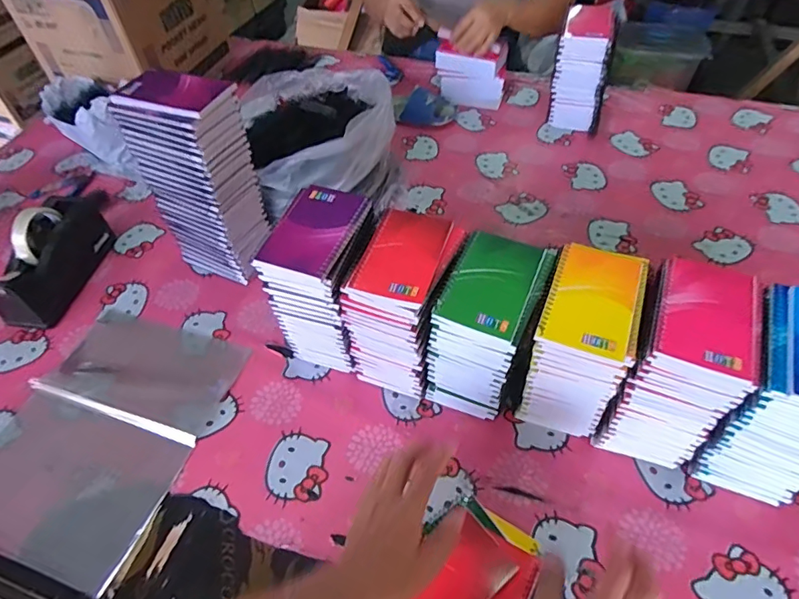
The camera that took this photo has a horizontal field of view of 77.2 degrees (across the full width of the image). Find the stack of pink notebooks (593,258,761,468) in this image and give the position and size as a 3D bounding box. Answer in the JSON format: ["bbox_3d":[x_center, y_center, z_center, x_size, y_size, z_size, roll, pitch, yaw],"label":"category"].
[{"bbox_3d":[0.297,0.080,0.552,0.098,0.209,0.130,18,53,17],"label":"stack of pink notebooks"}]

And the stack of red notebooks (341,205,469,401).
[{"bbox_3d":[0.008,0.015,0.617,0.096,0.210,0.132,21,54,19],"label":"stack of red notebooks"}]

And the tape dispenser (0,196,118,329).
[{"bbox_3d":[-0.540,-0.070,0.776,0.069,0.115,0.219,5,50,7],"label":"tape dispenser"}]

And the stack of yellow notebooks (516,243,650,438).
[{"bbox_3d":[0.202,0.057,0.577,0.096,0.206,0.129,15,52,15],"label":"stack of yellow notebooks"}]

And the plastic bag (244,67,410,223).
[{"bbox_3d":[-0.139,-0.289,0.909,0.246,0.164,0.325,-16,53,-9],"label":"plastic bag"}]

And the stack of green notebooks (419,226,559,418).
[{"bbox_3d":[0.102,0.041,0.599,0.099,0.206,0.130,22,54,20],"label":"stack of green notebooks"}]

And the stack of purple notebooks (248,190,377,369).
[{"bbox_3d":[-0.089,-0.013,0.634,0.095,0.223,0.126,13,54,13],"label":"stack of purple notebooks"}]

